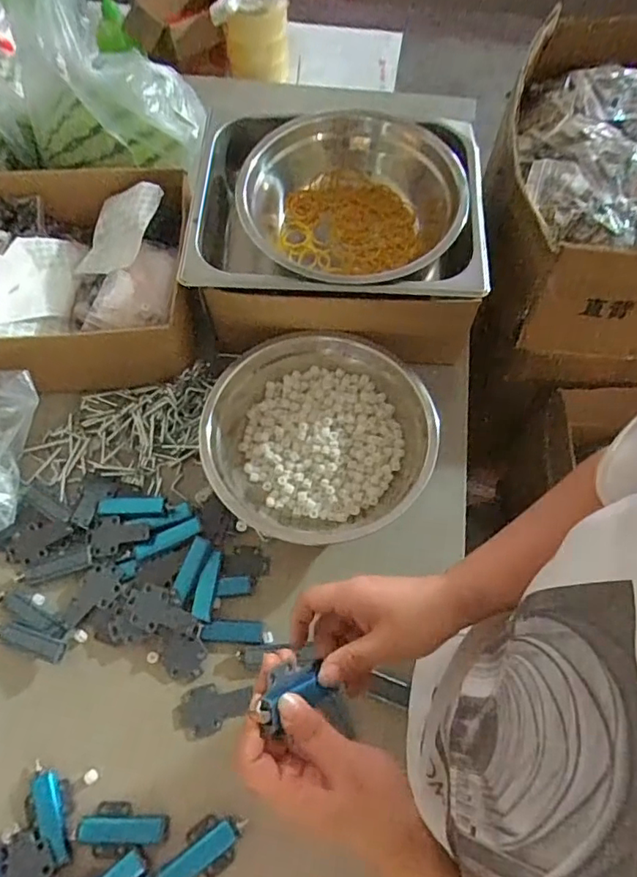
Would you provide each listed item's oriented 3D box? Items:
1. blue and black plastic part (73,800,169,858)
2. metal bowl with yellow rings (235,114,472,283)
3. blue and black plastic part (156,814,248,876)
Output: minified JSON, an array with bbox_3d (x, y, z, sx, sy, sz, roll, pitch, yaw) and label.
[{"bbox_3d":[-0.179,0.354,0.497,0.081,0.008,0.042,3,66,1],"label":"blue and black plastic part"},{"bbox_3d":[0.036,-0.257,0.635,0.236,0.084,0.227,0,66,0],"label":"metal bowl with yellow rings"},{"bbox_3d":[-0.102,0.368,0.489,0.083,0.010,0.042,-38,71,-16],"label":"blue and black plastic part"}]

